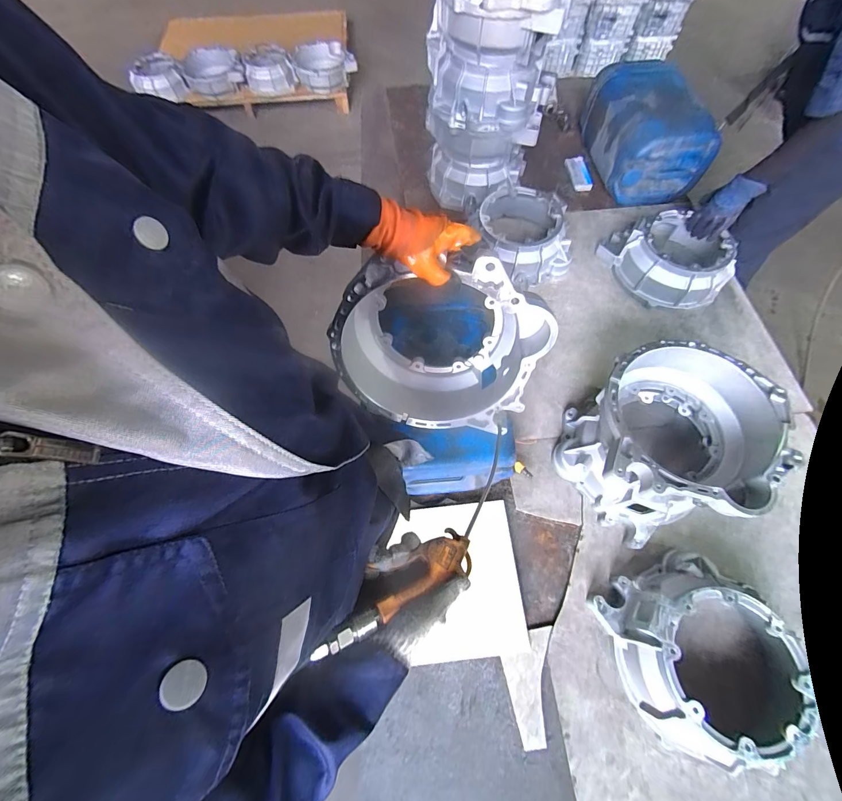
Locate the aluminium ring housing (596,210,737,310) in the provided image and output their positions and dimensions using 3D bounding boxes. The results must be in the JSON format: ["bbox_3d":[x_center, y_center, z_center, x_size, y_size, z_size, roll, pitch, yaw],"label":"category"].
[{"bbox_3d":[0.722,-0.414,1.079,0.265,0.137,0.298,-10,66,-4],"label":"aluminium ring housing"}]

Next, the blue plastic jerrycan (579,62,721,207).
[{"bbox_3d":[0.744,-0.912,1.235,0.268,0.235,0.432,-3,66,-1],"label":"blue plastic jerrycan"}]

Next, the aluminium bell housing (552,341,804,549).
[{"bbox_3d":[0.503,0.090,0.791,0.341,0.256,0.320,-41,72,-16],"label":"aluminium bell housing"}]

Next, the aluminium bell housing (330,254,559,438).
[{"bbox_3d":[0.028,-0.087,0.601,0.321,0.294,0.176,6,66,3],"label":"aluminium bell housing"}]

